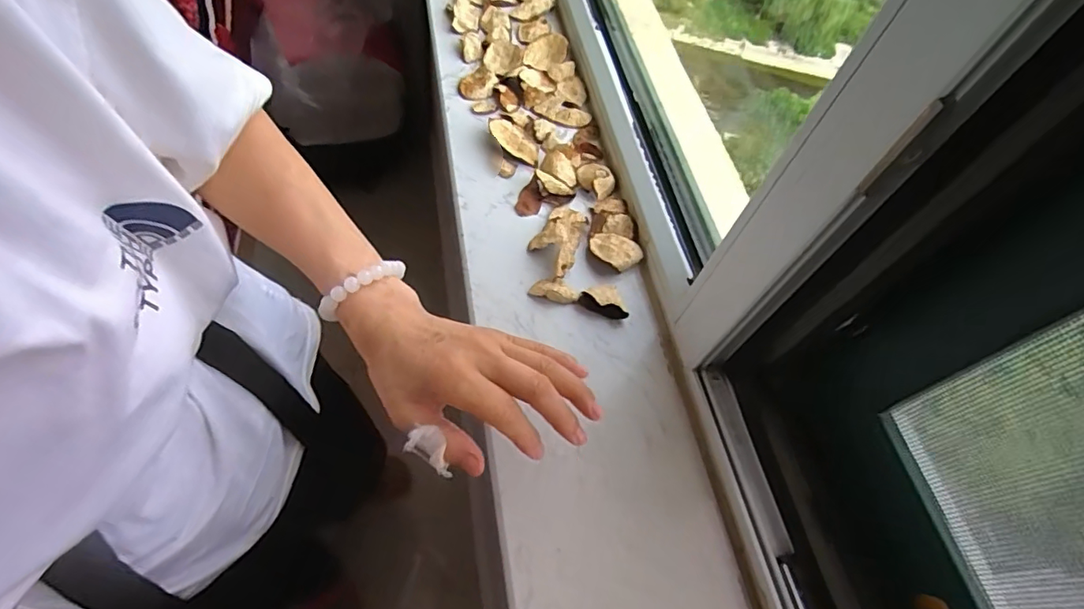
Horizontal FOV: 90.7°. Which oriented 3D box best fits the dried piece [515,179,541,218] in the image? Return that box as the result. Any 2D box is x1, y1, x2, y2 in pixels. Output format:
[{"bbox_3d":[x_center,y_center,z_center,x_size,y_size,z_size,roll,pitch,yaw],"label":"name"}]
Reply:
[{"bbox_3d":[-0.011,-0.096,0.496,0.021,0.008,0.039,18,58,1],"label":"dried piece"}]

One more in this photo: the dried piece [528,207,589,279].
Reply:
[{"bbox_3d":[0.013,-0.058,0.465,0.041,0.018,0.073,20,58,2],"label":"dried piece"}]

